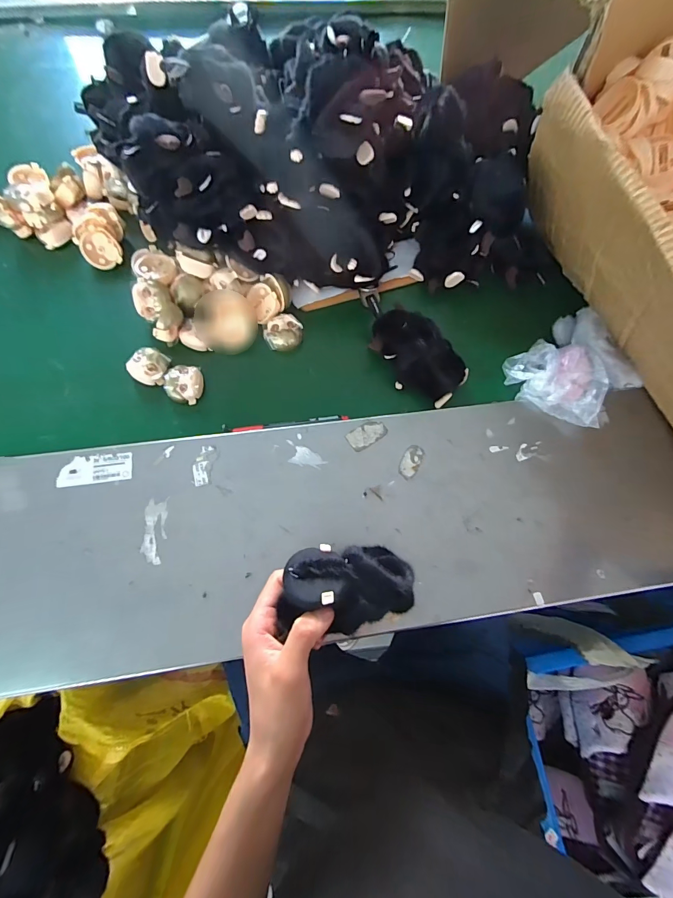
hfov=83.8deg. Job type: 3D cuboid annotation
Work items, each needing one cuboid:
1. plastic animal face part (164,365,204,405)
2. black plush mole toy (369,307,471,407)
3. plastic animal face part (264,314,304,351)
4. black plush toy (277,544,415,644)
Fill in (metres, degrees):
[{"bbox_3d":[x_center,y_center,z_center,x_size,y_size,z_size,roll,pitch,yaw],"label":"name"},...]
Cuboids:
[{"bbox_3d":[-0.193,-0.084,0.475,0.044,0.023,0.049,3,73,-4],"label":"plastic animal face part"},{"bbox_3d":[0.104,-0.121,0.485,0.136,0.052,0.080,44,75,10],"label":"black plush mole toy"},{"bbox_3d":[-0.072,-0.156,0.510,0.051,0.029,0.040,-6,74,-7],"label":"plastic animal face part"},{"bbox_3d":[0.013,0.117,0.324,0.123,0.058,0.066,-1,78,-20],"label":"black plush toy"}]

